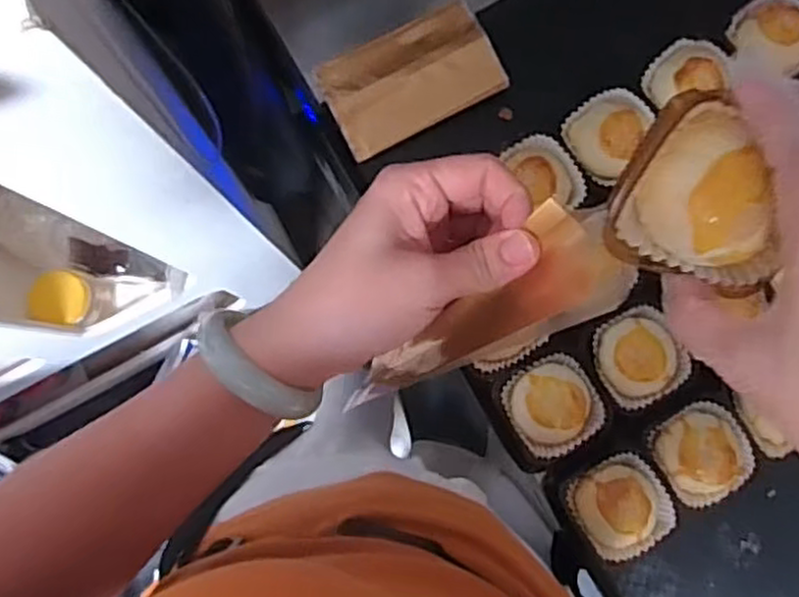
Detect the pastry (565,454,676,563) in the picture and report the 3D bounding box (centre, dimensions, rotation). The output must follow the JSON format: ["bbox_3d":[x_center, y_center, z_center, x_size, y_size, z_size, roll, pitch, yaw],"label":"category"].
[{"bbox_3d":[0.164,0.153,0.539,0.068,0.040,0.066,0,85,0],"label":"pastry"}]

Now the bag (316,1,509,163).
[{"bbox_3d":[0.010,-0.177,0.587,0.136,0.019,0.079,-27,85,-2],"label":"bag"}]

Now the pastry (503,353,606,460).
[{"bbox_3d":[0.115,0.079,0.536,0.064,0.024,0.070,-26,85,-2],"label":"pastry"}]

